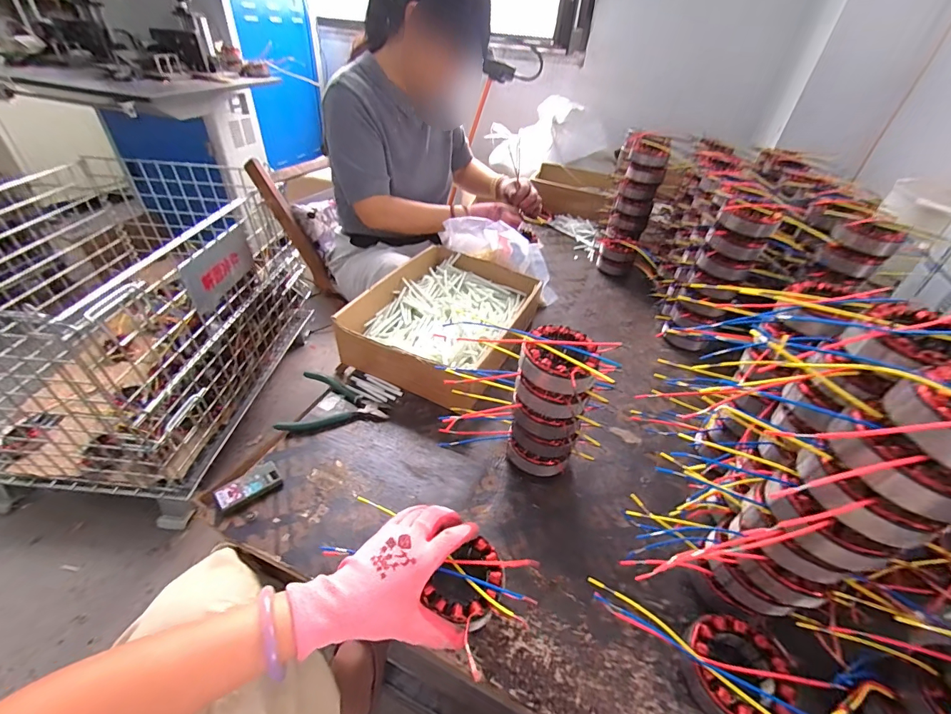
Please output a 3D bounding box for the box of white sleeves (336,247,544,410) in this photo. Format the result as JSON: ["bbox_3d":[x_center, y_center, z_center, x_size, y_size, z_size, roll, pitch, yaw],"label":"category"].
[{"bbox_3d":[-0.048,-0.071,0.706,0.241,0.085,0.330,20,42,17],"label":"box of white sleeves"}]

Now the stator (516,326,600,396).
[{"bbox_3d":[0.096,0.003,0.447,0.084,0.041,0.081,3,40,-2],"label":"stator"}]

